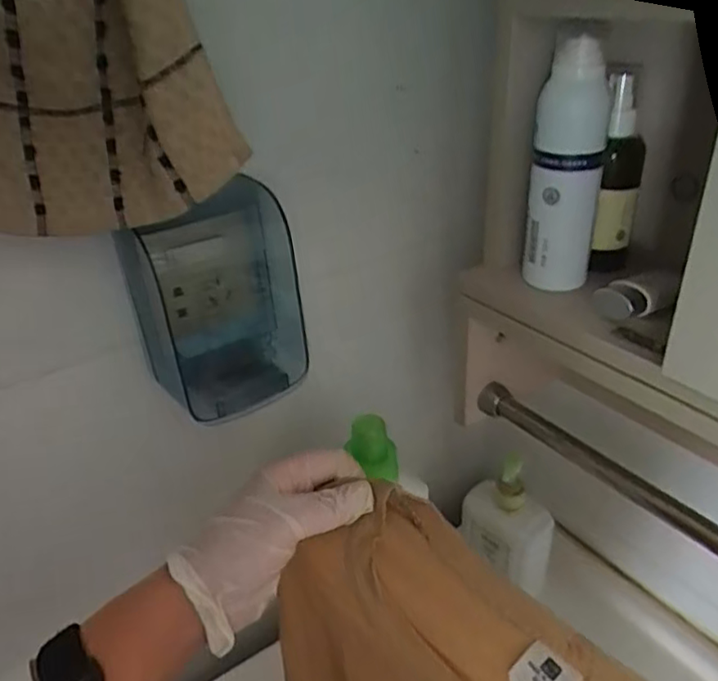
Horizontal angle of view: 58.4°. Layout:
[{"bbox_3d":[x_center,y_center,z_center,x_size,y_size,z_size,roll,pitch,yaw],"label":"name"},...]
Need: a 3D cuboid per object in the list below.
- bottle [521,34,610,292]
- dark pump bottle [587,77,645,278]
[{"bbox_3d":[0.143,-0.114,0.445,0.043,0.167,0.042,15,36,26],"label":"bottle"},{"bbox_3d":[0.189,-0.115,0.466,0.029,0.137,0.041,12,35,22],"label":"dark pump bottle"}]

